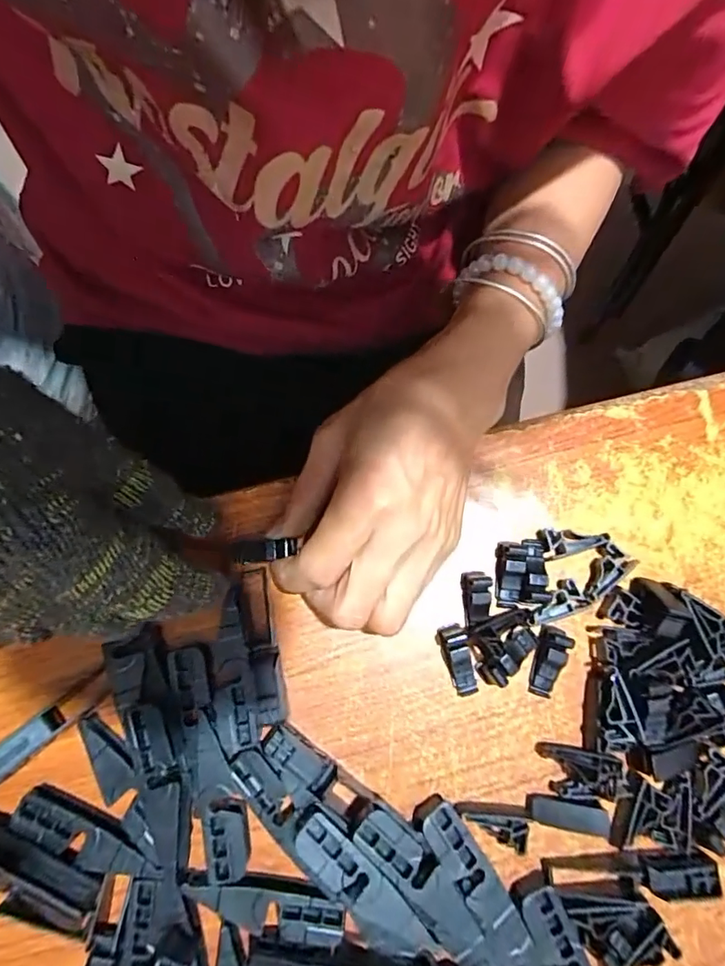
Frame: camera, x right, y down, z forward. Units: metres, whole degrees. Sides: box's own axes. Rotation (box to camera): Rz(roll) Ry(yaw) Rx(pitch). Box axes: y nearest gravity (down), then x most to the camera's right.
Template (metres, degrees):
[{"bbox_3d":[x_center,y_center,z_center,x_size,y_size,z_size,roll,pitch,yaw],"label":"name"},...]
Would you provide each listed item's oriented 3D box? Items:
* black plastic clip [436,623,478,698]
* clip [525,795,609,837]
[{"bbox_3d":[0.043,0.080,0.219,0.012,0.014,0.031,-12,78,-3],"label":"black plastic clip"},{"bbox_3d":[0.086,0.140,0.207,0.032,0.004,0.012,0,77,16],"label":"clip"}]

